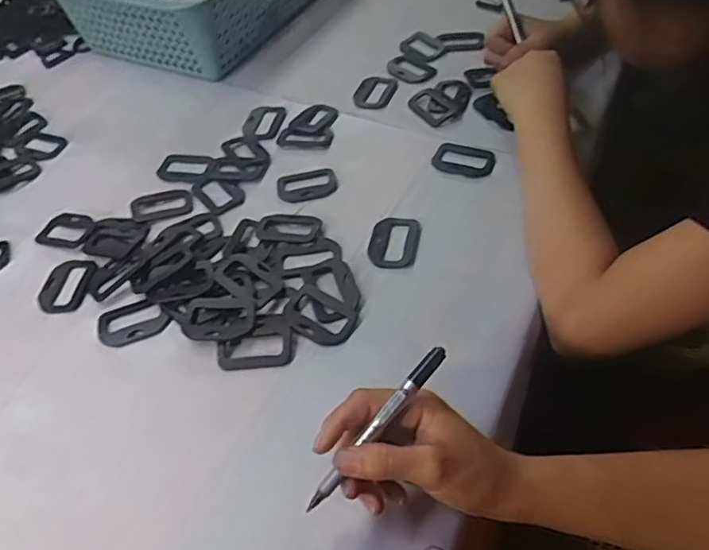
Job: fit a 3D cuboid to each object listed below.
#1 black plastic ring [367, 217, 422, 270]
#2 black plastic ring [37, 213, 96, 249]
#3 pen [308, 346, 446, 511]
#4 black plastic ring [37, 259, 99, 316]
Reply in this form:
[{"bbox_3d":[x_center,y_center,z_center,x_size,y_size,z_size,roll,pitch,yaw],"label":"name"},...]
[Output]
[{"bbox_3d":[0.036,-0.030,0.547,0.046,0.004,0.063,6,51,11],"label":"black plastic ring"},{"bbox_3d":[-0.290,-0.045,0.598,0.058,0.005,0.042,11,52,14],"label":"black plastic ring"},{"bbox_3d":[0.013,0.092,0.355,0.009,0.008,0.123,39,90,31],"label":"pen"},{"bbox_3d":[-0.268,0.010,0.552,0.047,0.004,0.060,1,51,6],"label":"black plastic ring"}]

